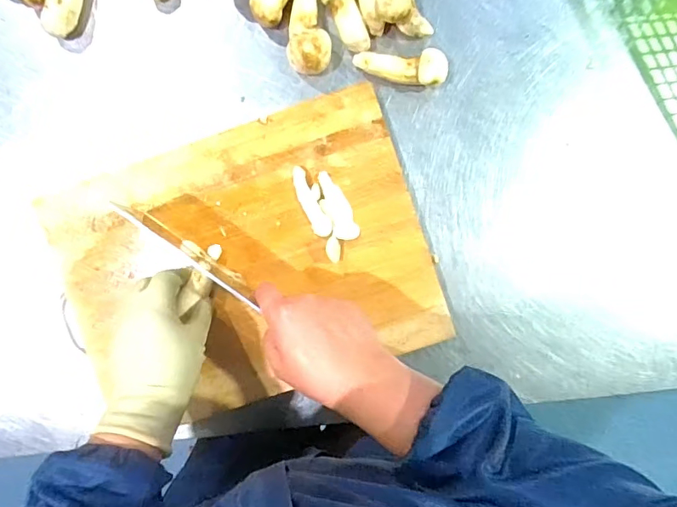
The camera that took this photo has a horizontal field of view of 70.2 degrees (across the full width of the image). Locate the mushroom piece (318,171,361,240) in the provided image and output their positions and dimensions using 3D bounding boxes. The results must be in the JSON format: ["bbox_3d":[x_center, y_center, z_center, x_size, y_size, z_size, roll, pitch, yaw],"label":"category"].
[{"bbox_3d":[-0.002,-0.048,0.493,0.026,0.015,0.073,-25,92,3],"label":"mushroom piece"}]

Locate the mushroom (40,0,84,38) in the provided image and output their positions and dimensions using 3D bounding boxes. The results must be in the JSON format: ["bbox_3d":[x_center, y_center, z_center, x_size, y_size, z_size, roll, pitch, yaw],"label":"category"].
[{"bbox_3d":[-0.281,-0.264,0.501,0.029,0.028,0.079,24,94,0],"label":"mushroom"}]

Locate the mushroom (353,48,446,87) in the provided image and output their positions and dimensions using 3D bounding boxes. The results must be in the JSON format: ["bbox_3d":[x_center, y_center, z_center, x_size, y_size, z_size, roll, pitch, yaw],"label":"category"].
[{"bbox_3d":[0.063,-0.191,0.494,0.092,0.030,0.034,9,93,1],"label":"mushroom"}]

